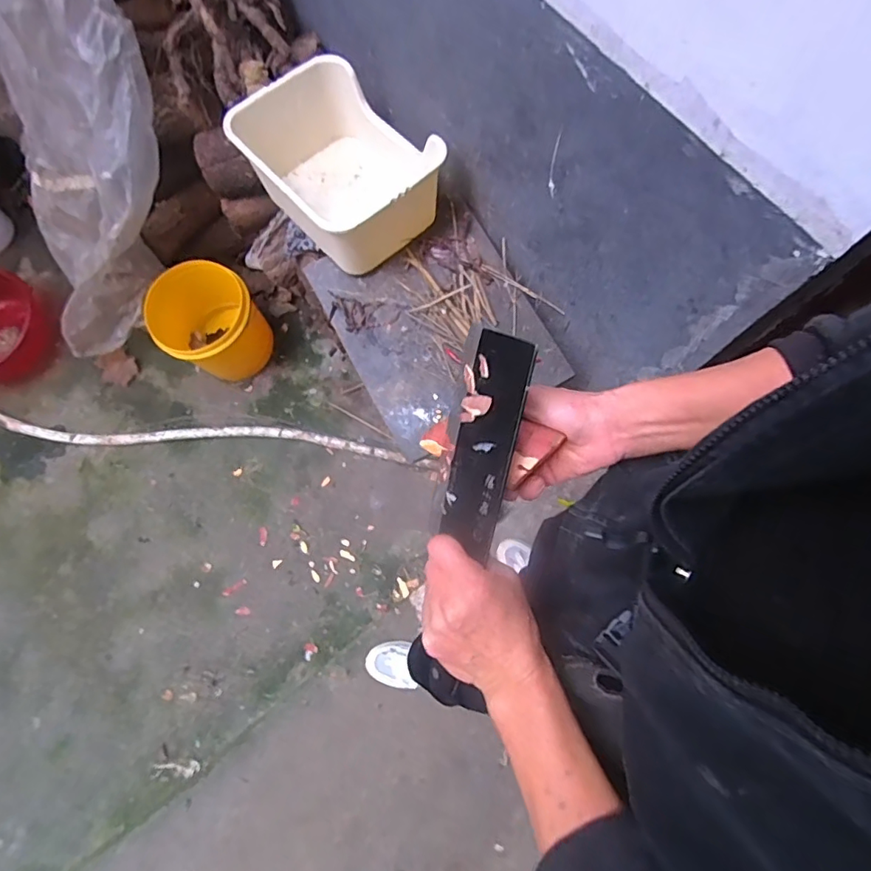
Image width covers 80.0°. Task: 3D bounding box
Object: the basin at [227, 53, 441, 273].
[{"bbox_3d":[-0.203,-0.553,1.054,0.286,0.180,0.412,-40,78,-11],"label":"basin"}]

